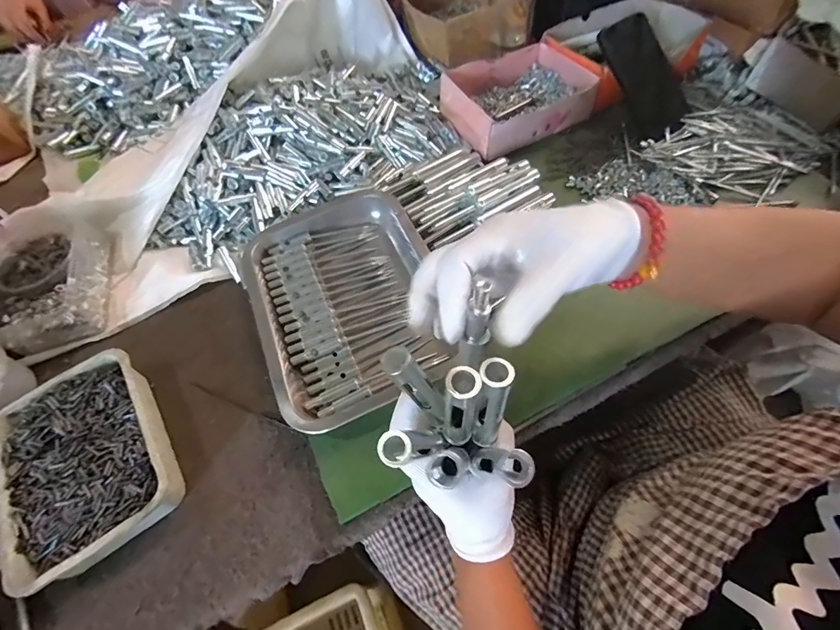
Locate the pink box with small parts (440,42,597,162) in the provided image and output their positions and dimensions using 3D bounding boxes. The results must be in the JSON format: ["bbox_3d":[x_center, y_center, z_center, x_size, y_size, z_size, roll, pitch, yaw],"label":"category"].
[{"bbox_3d":[0.134,-0.301,0.545,0.177,0.048,0.145,-25,60,-9],"label":"pink box with small parts"}]

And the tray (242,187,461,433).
[{"bbox_3d":[-0.079,-0.026,0.423,0.185,0.029,0.256,-24,60,-9],"label":"tray"}]

